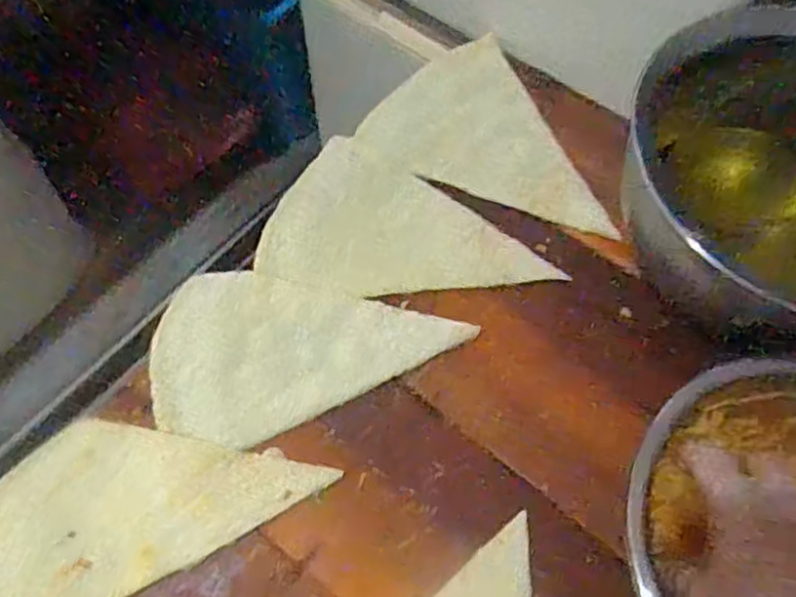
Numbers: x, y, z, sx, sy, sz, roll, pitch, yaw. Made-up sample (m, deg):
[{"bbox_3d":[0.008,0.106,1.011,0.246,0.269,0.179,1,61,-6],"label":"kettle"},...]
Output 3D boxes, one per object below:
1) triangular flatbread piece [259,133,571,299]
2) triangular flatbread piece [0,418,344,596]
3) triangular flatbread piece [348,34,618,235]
[{"bbox_3d":[0.012,-0.063,0.594,0.235,0.005,0.150,11,64,2],"label":"triangular flatbread piece"},{"bbox_3d":[-0.187,0.137,0.488,0.241,0.005,0.129,-25,68,-14],"label":"triangular flatbread piece"},{"bbox_3d":[0.101,-0.162,0.642,0.228,0.009,0.167,25,65,9],"label":"triangular flatbread piece"}]

